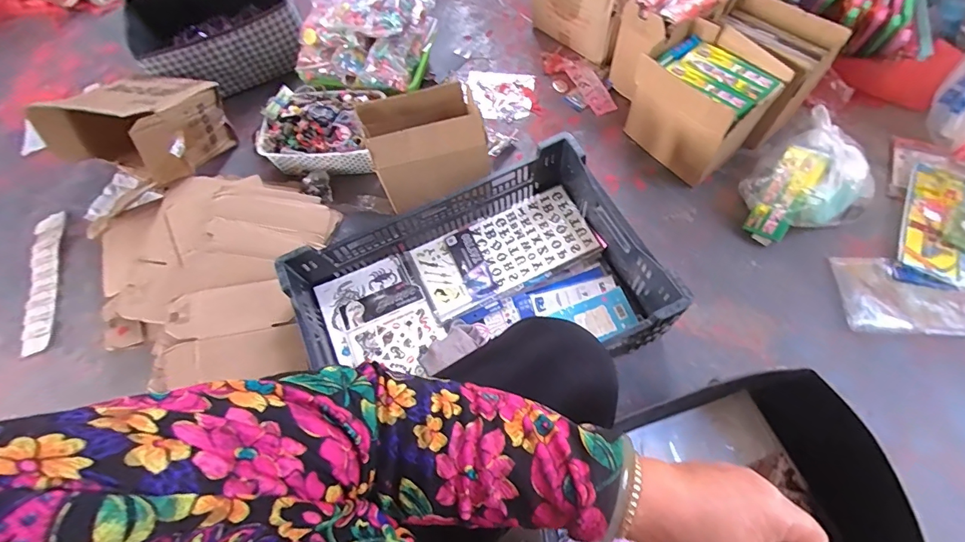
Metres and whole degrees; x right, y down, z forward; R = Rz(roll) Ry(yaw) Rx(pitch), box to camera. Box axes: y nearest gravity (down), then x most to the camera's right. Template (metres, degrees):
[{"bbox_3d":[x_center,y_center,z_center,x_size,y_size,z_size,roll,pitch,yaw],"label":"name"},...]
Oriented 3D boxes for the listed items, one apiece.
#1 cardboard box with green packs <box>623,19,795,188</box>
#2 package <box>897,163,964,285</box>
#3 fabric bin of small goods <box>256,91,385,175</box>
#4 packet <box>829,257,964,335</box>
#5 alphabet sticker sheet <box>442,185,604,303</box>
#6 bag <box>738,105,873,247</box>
[{"bbox_3d":[0.464,-0.351,0.913,0.173,0.209,0.226,-33,60,-16],"label":"cardboard box with green packs"},{"bbox_3d":[0.939,-0.098,0.856,0.172,0.024,0.265,29,72,11],"label":"package"},{"bbox_3d":[-0.388,-0.338,1.042,0.275,0.118,0.182,2,57,6],"label":"fabric bin of small goods"},{"bbox_3d":[0.846,0.047,0.808,0.328,0.029,0.160,0,57,5],"label":"packet"},{"bbox_3d":[0.079,-0.058,0.881,0.271,0.007,0.170,-24,65,-4],"label":"alphabet sticker sheet"},{"bbox_3d":[0.631,-0.169,0.859,0.190,0.169,0.194,-29,59,-13],"label":"bag"}]

